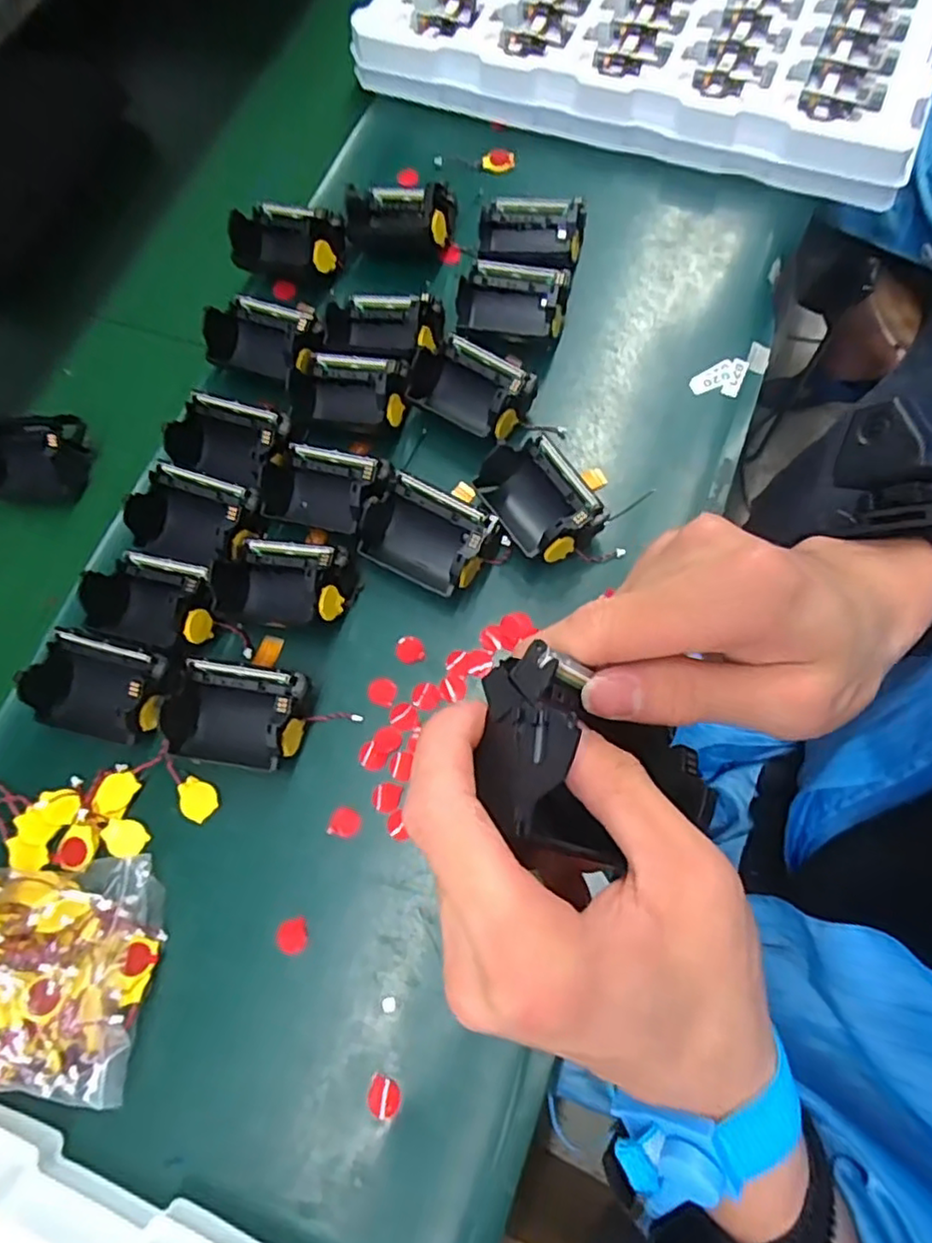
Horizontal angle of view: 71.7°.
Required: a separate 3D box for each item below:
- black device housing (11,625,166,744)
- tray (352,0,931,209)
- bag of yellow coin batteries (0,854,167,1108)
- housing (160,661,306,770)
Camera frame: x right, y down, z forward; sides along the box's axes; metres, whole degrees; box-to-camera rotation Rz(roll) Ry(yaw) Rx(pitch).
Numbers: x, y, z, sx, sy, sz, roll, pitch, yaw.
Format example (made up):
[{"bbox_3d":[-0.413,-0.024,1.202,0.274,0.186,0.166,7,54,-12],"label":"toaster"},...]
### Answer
[{"bbox_3d":[-0.209,0.037,0.367,0.080,0.032,0.053,13,73,8],"label":"black device housing"},{"bbox_3d":[0.149,-0.499,0.527,0.450,0.059,0.263,19,74,12],"label":"tray"},{"bbox_3d":[-0.245,0.177,0.321,0.165,0.032,0.103,-4,71,4],"label":"bag of yellow coin batteries"},{"bbox_3d":[-0.127,0.051,0.354,0.079,0.037,0.054,7,72,6],"label":"housing"}]

